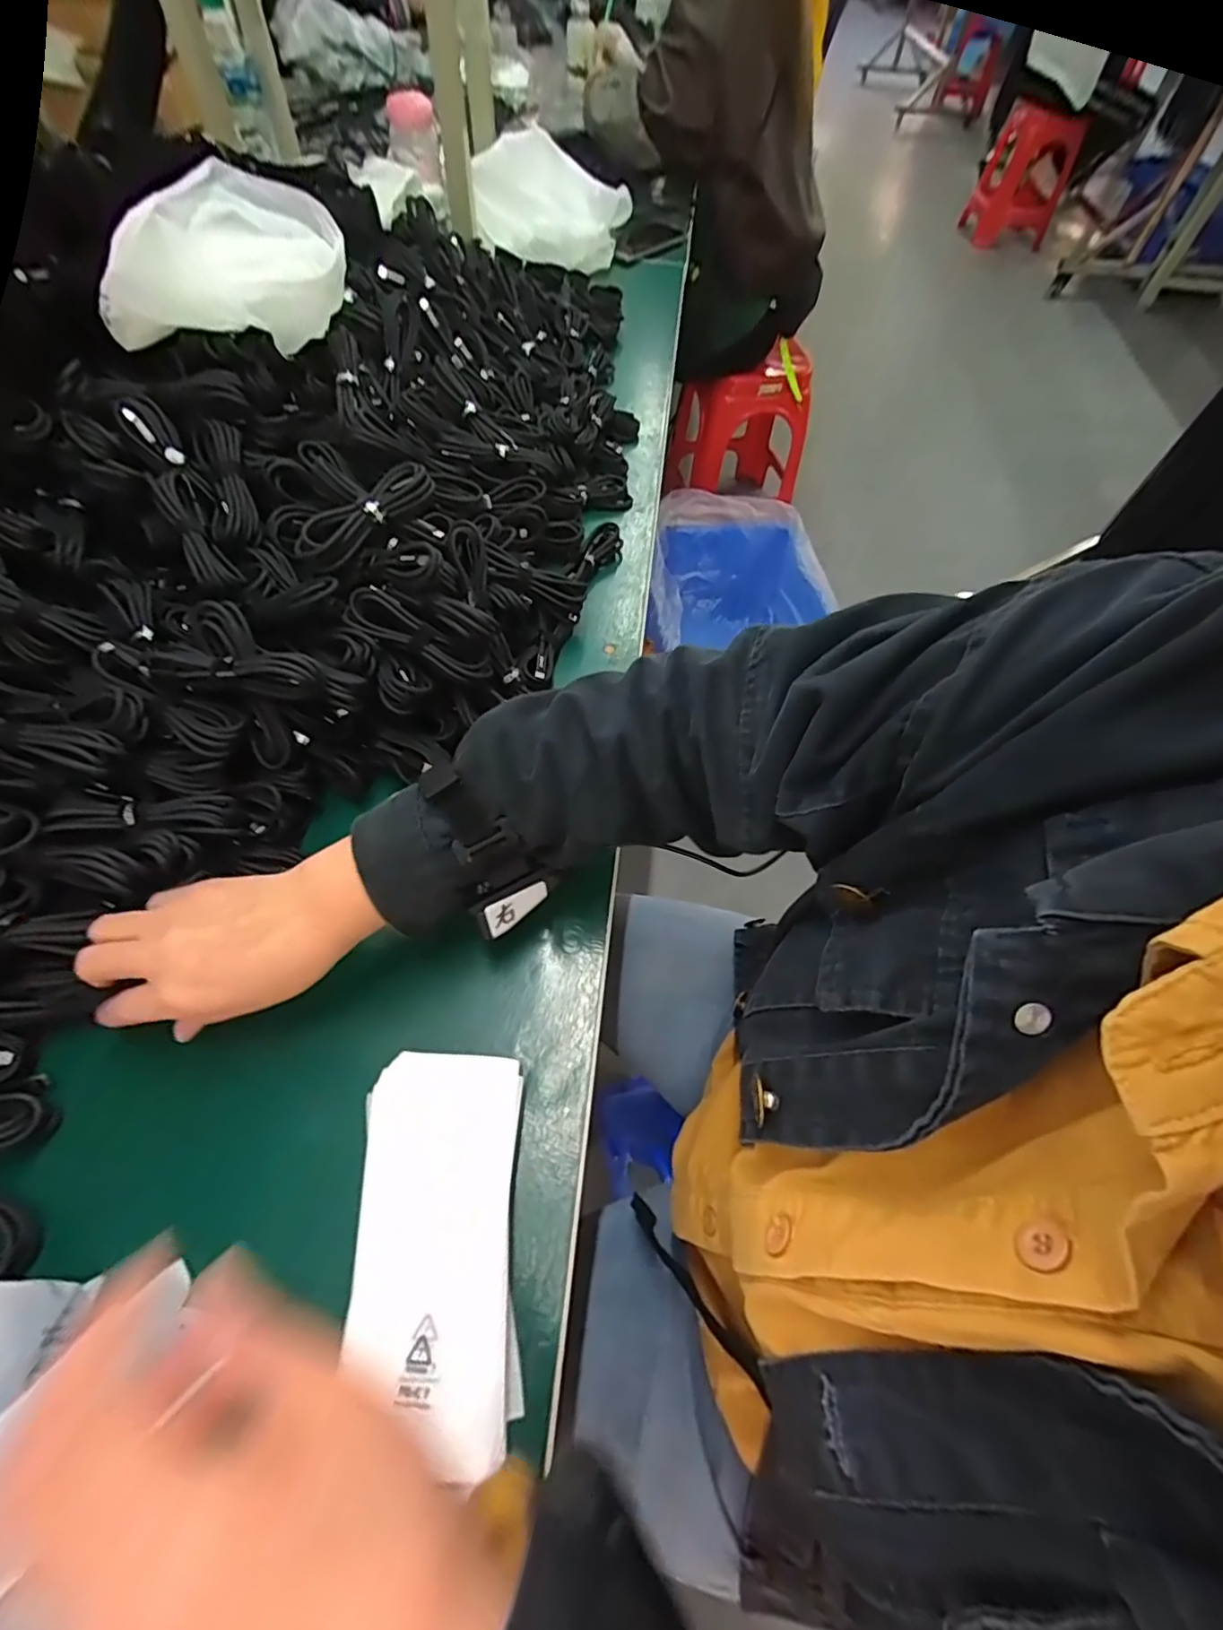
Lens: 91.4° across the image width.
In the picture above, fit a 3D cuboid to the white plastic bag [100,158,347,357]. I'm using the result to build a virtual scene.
[{"bbox_3d":[-0.299,-0.431,0.468,0.176,0.087,0.119,10,60,2],"label":"white plastic bag"}]

